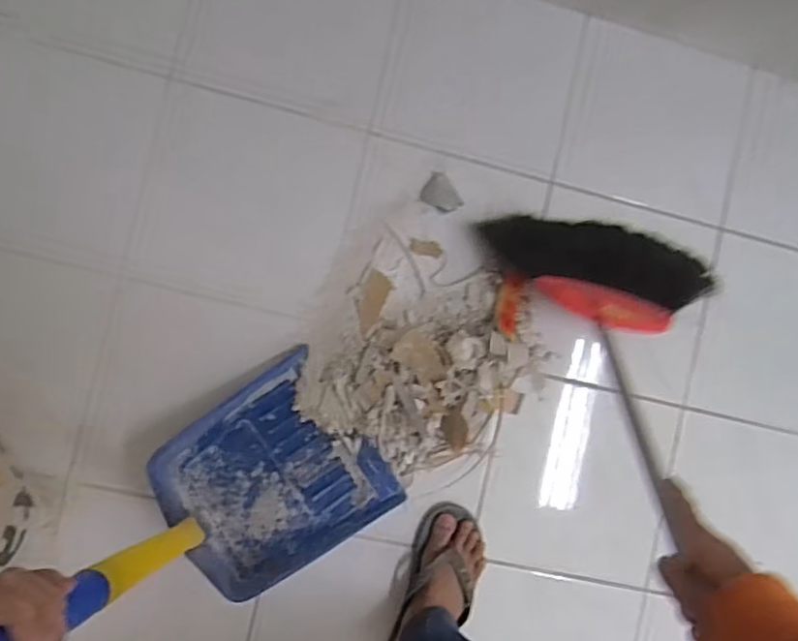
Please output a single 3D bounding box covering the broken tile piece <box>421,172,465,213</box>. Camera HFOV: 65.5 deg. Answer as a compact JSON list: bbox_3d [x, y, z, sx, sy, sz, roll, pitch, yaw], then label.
[{"bbox_3d":[0.069,-0.195,0.955,0.062,0.005,0.051,31,86,-7],"label":"broken tile piece"}]

